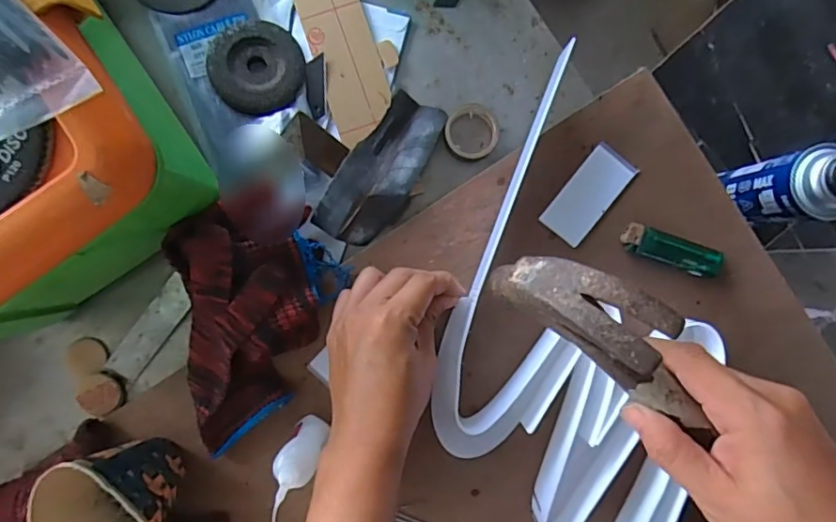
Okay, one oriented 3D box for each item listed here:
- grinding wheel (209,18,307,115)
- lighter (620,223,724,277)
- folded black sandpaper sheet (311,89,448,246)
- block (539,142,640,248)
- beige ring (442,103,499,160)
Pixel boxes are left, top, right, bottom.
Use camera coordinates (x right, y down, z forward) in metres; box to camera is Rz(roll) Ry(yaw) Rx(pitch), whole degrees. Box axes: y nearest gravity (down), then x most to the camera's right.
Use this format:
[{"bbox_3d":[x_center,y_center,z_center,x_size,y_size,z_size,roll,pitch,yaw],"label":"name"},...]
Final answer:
[{"bbox_3d":[-0.132,-0.160,0.447,0.074,0.016,0.075,0,92,-2],"label":"grinding wheel"},{"bbox_3d":[0.206,-0.008,0.443,0.082,0.010,0.025,20,91,-3],"label":"lighter"},{"bbox_3d":[-0.027,-0.073,0.442,0.056,0.030,0.130,34,90,-3],"label":"folded black sandpaper sheet"},{"bbox_3d":[0.140,-0.054,0.447,0.039,0.007,0.082,39,90,-3],"label":"block"},{"bbox_3d":[0.045,-0.106,0.449,0.047,0.017,0.045,0,92,-2],"label":"beige ring"}]

